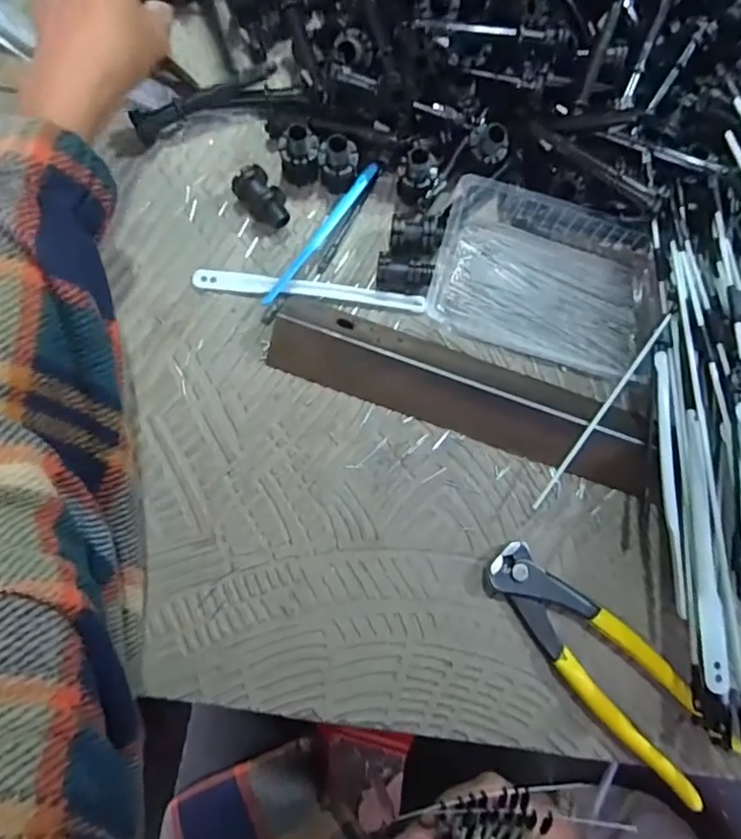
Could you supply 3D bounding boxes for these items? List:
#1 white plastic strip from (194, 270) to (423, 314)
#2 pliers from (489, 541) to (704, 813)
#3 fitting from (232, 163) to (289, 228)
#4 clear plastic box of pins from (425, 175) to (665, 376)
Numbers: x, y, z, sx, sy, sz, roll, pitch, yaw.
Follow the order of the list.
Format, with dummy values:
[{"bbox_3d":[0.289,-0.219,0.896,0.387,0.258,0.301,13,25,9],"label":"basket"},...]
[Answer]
[{"bbox_3d":[-0.037,-0.080,0.362,0.141,0.010,0.014,6,80,-2],"label":"white plastic strip"},{"bbox_3d":[0.128,0.133,0.323,0.047,0.013,0.158,-44,85,-8],"label":"pliers"},{"bbox_3d":[-0.064,-0.134,0.361,0.023,0.023,0.040,-38,84,-8],"label":"fitting"},{"bbox_3d":[0.110,-0.086,0.362,0.140,0.030,0.093,20,80,1],"label":"clear plastic box of pins"}]

